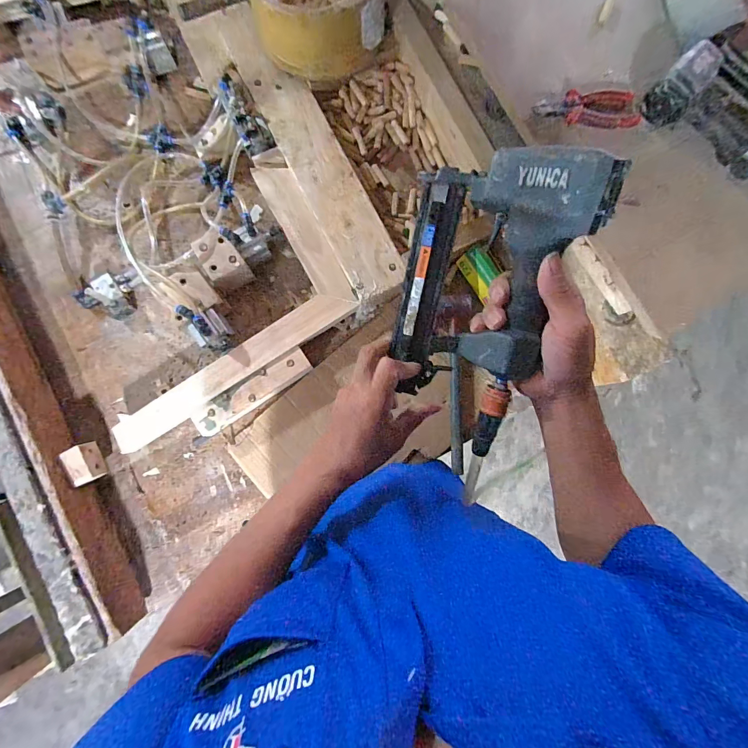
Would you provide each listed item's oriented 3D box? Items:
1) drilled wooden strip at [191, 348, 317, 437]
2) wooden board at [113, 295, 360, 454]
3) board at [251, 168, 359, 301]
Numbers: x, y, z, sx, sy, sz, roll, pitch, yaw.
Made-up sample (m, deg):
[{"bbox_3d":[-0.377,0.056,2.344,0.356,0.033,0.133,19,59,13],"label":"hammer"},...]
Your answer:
[{"bbox_3d":[-0.203,0.030,0.617,0.208,0.015,0.047,-34,104,-8],"label":"drilled wooden strip"},{"bbox_3d":[-0.230,-0.012,0.615,0.439,0.024,0.056,-34,87,-6],"label":"wooden board"},{"bbox_3d":[-0.121,-0.249,0.650,0.060,0.017,0.283,-29,86,-6],"label":"board"}]

